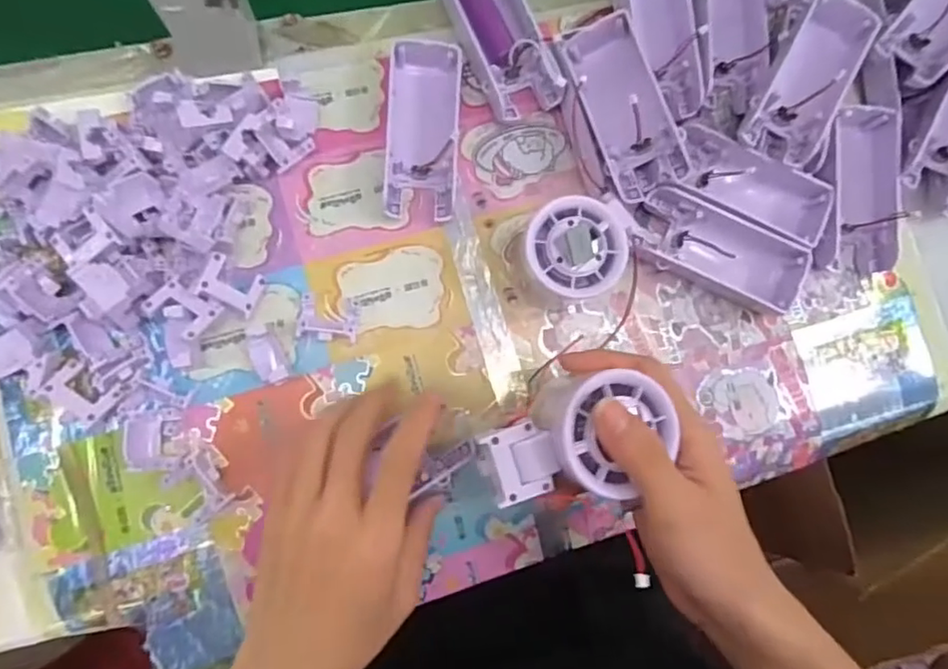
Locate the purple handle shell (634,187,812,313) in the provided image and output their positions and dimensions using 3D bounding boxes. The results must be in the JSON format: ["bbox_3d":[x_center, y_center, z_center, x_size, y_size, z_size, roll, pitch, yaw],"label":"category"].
[{"bbox_3d":[0.160,-0.056,0.386,0.106,0.025,0.050,23,83,-4],"label":"purple handle shell"}]

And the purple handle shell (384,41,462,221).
[{"bbox_3d":[-0.032,-0.127,0.371,0.044,0.031,0.109,3,81,-6],"label":"purple handle shell"}]

